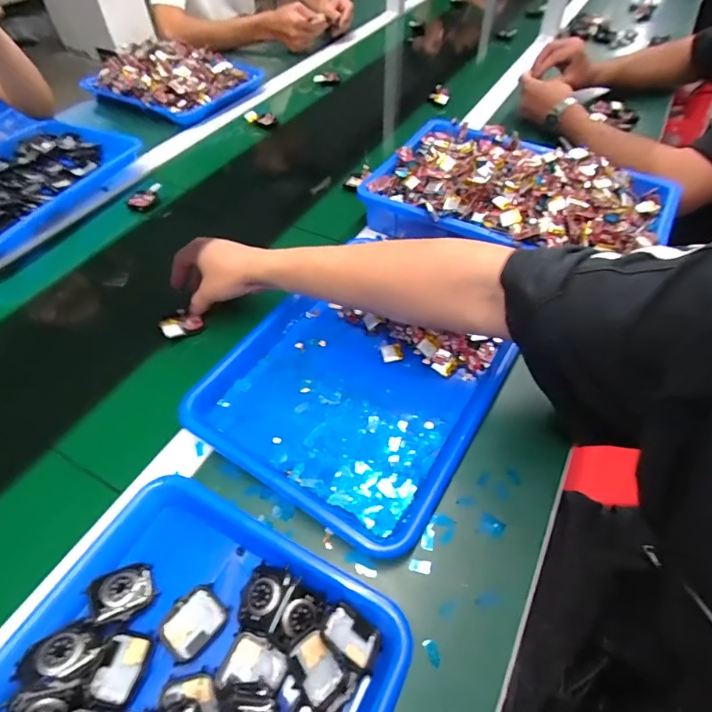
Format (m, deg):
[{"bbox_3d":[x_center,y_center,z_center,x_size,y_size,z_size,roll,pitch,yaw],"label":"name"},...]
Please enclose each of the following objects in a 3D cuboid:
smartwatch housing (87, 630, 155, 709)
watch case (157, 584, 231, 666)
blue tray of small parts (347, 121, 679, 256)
[{"bbox_3d":[-0.166,0.220,0.311,0.034,0.009,0.042,10,53,6],"label":"smartwatch housing"},{"bbox_3d":[-0.120,0.196,0.322,0.037,0.006,0.045,37,60,24],"label":"watch case"},{"bbox_3d":[0.219,-0.217,0.600,0.371,0.078,0.239,25,56,17],"label":"blue tray of small parts"}]

